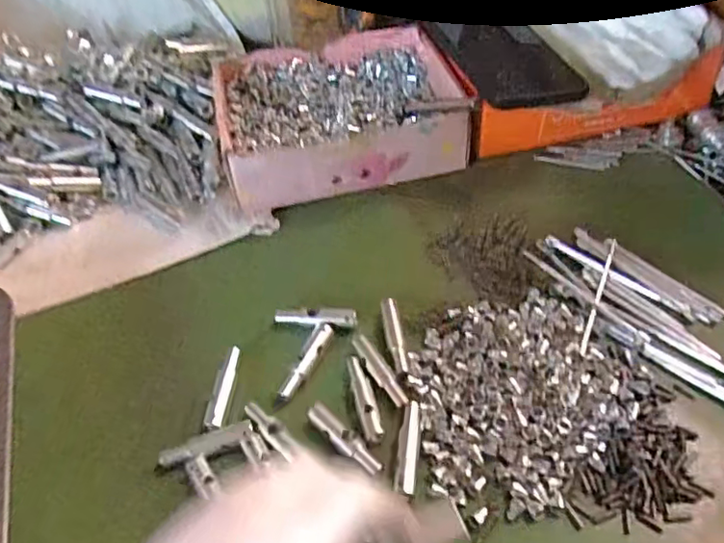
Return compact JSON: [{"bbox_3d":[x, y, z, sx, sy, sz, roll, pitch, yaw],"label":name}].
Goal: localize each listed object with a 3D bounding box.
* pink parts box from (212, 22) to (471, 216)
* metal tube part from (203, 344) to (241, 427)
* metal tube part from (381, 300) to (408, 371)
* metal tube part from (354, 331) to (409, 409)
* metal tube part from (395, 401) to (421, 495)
[{"bbox_3d":[-0.021,-0.126,0.468,0.178,0.050,0.151,-13,51,-5],"label":"pink parts box"},{"bbox_3d":[-0.080,0.067,0.348,0.009,0.010,0.050,2,51,7],"label":"metal tube part"},{"bbox_3d":[0.019,0.038,0.359,0.009,0.006,0.051,-8,51,-1],"label":"metal tube part"},{"bbox_3d":[0.010,0.056,0.344,0.011,0.004,0.051,-28,54,-16],"label":"metal tube part"},{"bbox_3d":[0.025,0.091,0.315,0.010,0.005,0.051,4,52,9],"label":"metal tube part"}]

